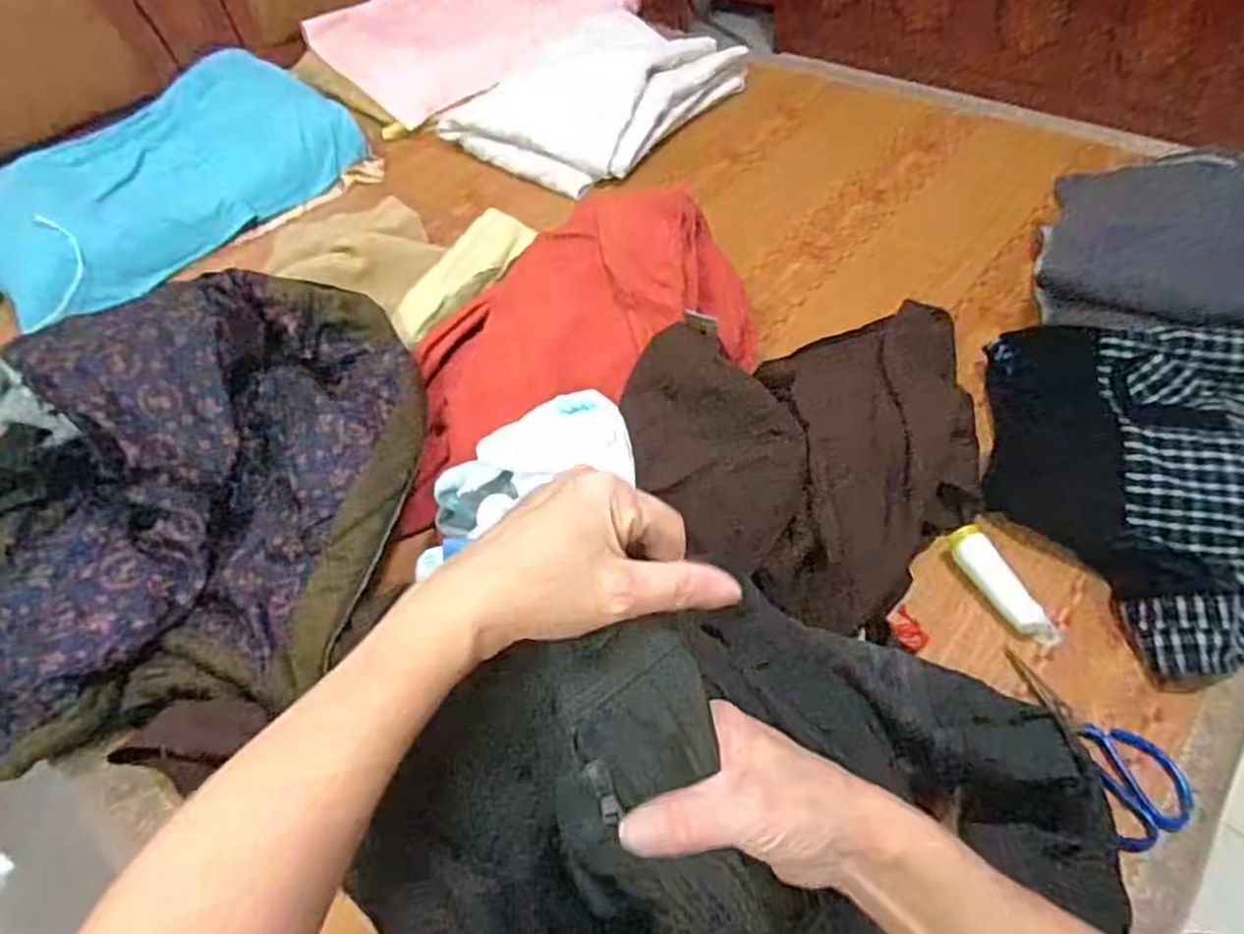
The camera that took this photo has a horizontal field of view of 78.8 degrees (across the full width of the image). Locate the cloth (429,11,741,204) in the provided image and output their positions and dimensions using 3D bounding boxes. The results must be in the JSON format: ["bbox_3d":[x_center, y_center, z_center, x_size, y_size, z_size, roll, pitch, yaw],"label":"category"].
[{"bbox_3d":[-0.070,-0.768,1.520,0.453,0.113,0.530,31,59,27],"label":"cloth"}]

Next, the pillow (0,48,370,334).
[{"bbox_3d":[-0.829,-0.523,1.383,0.384,0.100,0.675,40,63,7],"label":"pillow"}]

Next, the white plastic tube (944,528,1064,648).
[{"bbox_3d":[0.401,0.123,0.799,0.037,0.030,0.142,-25,52,-15],"label":"white plastic tube"}]

